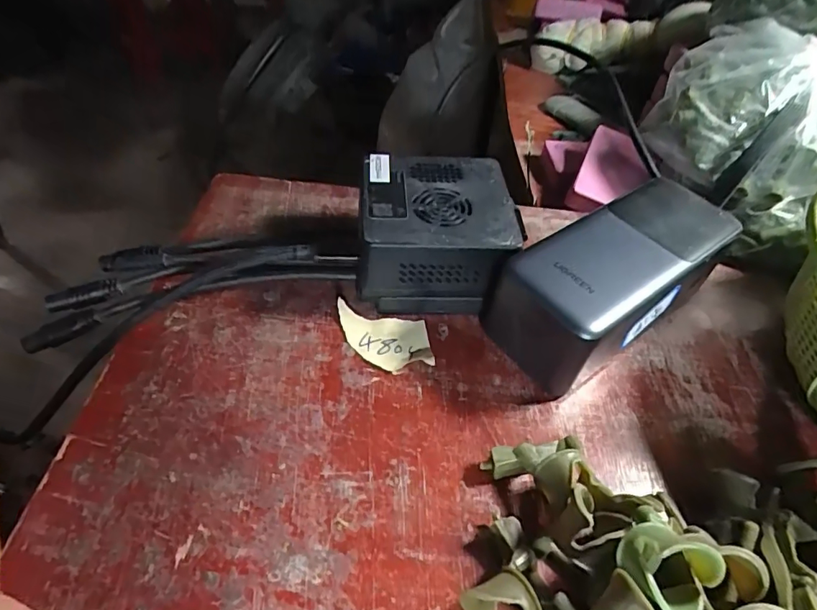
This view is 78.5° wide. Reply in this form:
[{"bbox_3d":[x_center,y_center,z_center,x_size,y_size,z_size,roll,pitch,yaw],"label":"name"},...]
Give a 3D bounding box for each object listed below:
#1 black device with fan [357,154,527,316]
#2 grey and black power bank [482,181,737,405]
[{"bbox_3d":[0.013,-0.037,0.267,0.074,0.051,0.072,3,48,-3],"label":"black device with fan"},{"bbox_3d":[0.100,-0.012,0.254,0.133,0.054,0.060,-28,57,-27],"label":"grey and black power bank"}]

